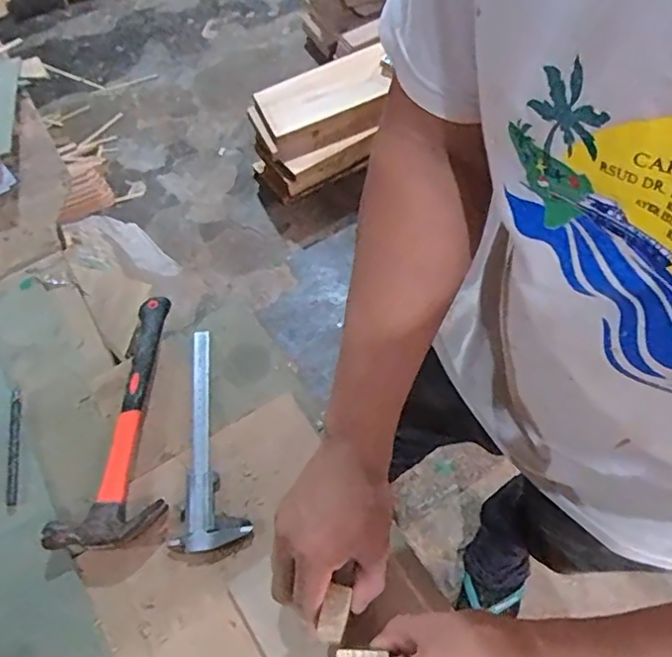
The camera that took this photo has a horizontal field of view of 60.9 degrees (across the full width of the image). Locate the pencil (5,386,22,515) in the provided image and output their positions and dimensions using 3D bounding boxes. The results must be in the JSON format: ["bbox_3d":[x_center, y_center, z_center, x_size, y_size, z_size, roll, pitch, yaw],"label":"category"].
[{"bbox_3d":[-0.319,0.120,0.565,0.012,0.012,0.128,-14,58,-5],"label":"pencil"}]

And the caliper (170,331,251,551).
[{"bbox_3d":[-0.132,0.101,0.569,0.063,0.009,0.226,-11,58,-3],"label":"caliper"}]

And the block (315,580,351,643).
[{"bbox_3d":[-0.001,0.206,0.415,0.018,0.009,0.038,13,60,12],"label":"block"}]

